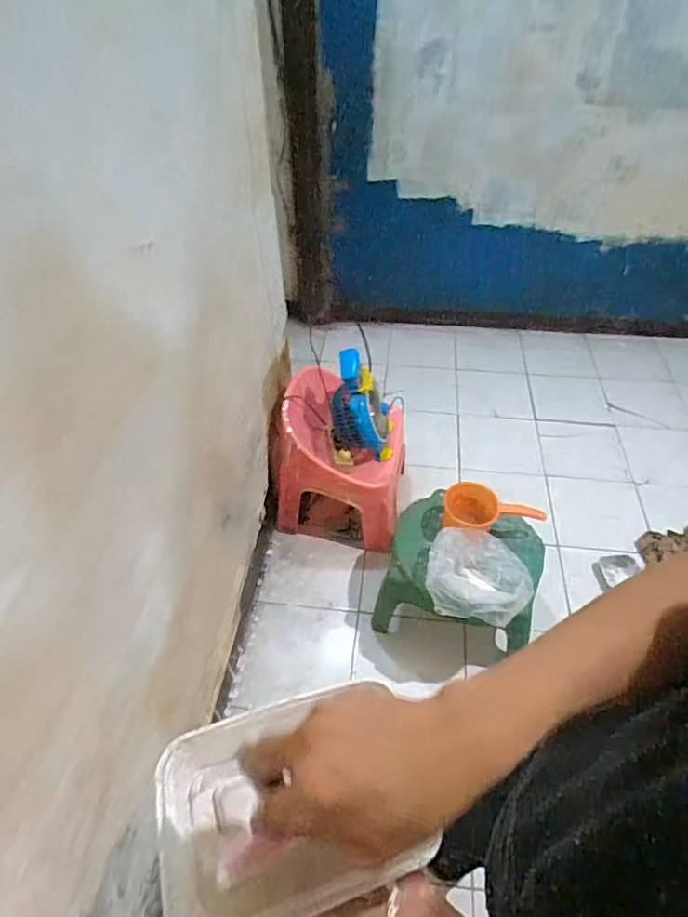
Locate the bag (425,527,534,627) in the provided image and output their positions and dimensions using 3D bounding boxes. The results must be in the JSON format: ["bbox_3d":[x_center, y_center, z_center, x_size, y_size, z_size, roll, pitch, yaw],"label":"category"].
[{"bbox_3d":[0.310,0.270,1.274,0.233,0.083,0.201,1,48,4],"label":"bag"}]

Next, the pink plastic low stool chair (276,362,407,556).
[{"bbox_3d":[-0.003,0.002,1.650,0.355,0.442,0.332,6,48,7],"label":"pink plastic low stool chair"}]

